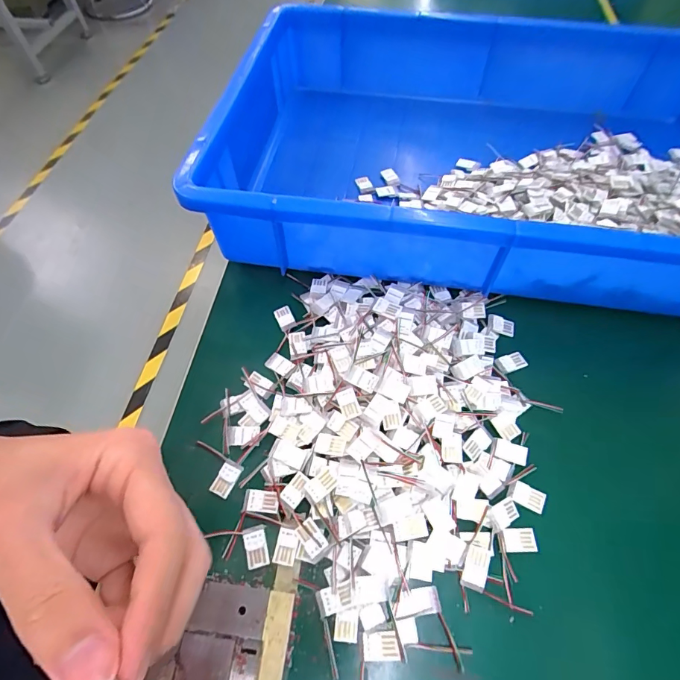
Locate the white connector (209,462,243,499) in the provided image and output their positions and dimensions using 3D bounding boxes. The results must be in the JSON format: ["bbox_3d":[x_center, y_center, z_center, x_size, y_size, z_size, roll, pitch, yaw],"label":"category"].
[{"bbox_3d":[-0.066,0.080,0.240,0.011,0.004,0.019,24,62,15],"label":"white connector"}]

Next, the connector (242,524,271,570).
[{"bbox_3d":[-0.045,0.110,0.221,0.012,0.004,0.020,-11,59,-5],"label":"connector"}]

